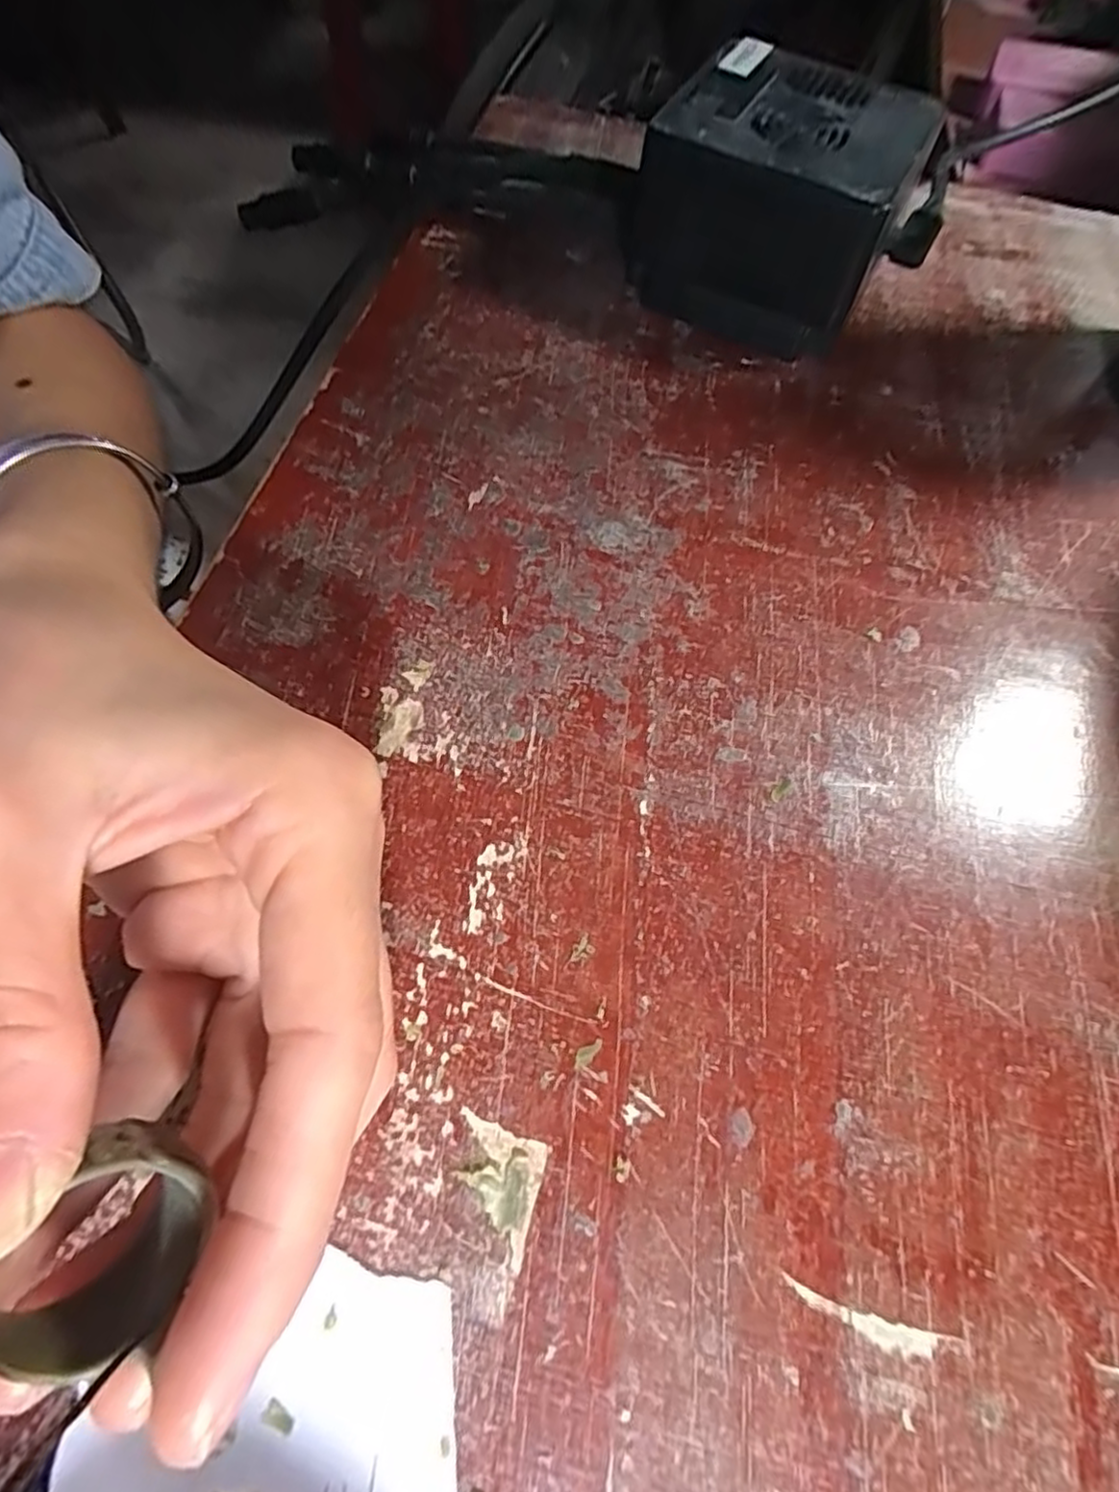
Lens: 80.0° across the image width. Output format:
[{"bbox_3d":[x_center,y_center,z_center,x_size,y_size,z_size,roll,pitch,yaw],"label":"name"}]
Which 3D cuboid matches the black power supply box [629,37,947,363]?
[{"bbox_3d":[0.073,-0.183,0.226,0.080,0.052,0.074,24,66,9],"label":"black power supply box"}]

